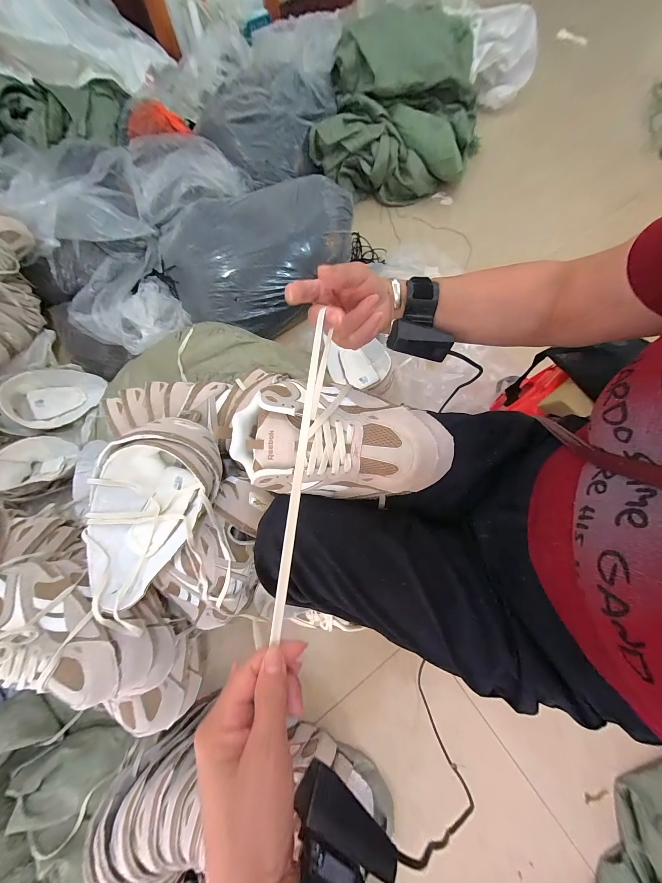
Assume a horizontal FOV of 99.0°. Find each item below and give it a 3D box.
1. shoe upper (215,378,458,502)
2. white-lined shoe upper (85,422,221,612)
[{"bbox_3d":[0.004,-0.007,0.341,0.265,0.069,0.132,3,73,3],"label":"shoe upper"},{"bbox_3d":[-0.270,0.092,0.413,0.162,0.092,0.262,28,76,10],"label":"white-lined shoe upper"}]

